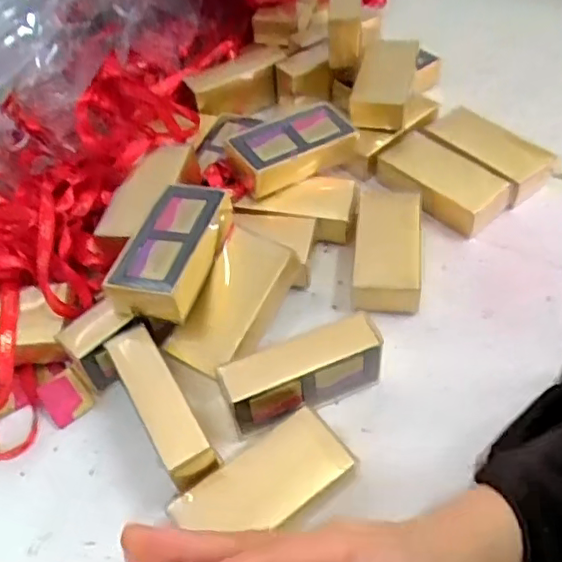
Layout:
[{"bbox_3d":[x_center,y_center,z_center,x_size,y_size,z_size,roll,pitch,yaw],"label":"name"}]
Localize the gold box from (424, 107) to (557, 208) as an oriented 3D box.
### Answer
[{"bbox_3d":[0.200,-0.125,0.576,0.122,0.034,0.067,36,61,28],"label":"gold box"}]

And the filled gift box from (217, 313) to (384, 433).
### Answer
[{"bbox_3d":[0.016,0.067,0.426,0.111,0.057,0.032,-19,52,-12],"label":"filled gift box"}]

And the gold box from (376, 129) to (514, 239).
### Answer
[{"bbox_3d":[0.147,-0.091,0.552,0.062,0.034,0.113,-36,58,-23],"label":"gold box"}]

